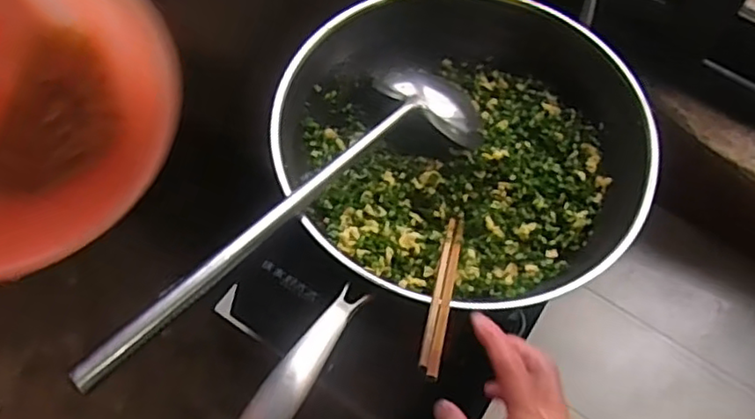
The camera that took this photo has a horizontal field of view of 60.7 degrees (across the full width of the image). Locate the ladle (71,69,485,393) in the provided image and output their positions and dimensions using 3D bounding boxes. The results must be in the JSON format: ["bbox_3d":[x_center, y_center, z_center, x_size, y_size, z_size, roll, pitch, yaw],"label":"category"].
[{"bbox_3d":[-0.057,-0.009,0.554,0.115,0.043,0.451,38,53,15],"label":"ladle"}]

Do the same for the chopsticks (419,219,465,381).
[{"bbox_3d":[0.056,0.060,0.527,0.015,0.009,0.231,15,28,5],"label":"chopsticks"}]

